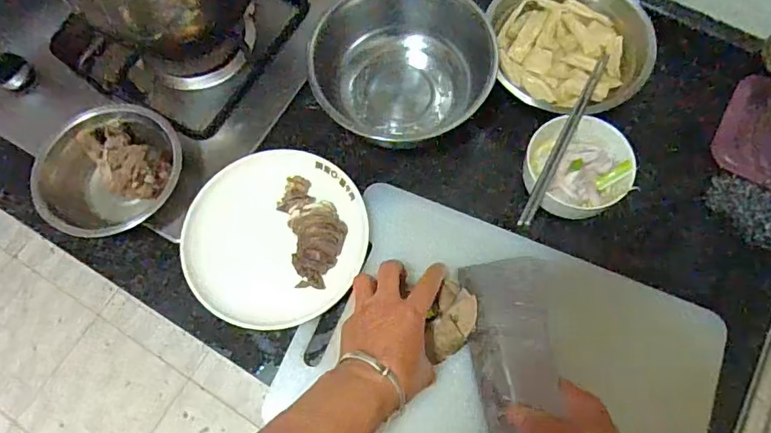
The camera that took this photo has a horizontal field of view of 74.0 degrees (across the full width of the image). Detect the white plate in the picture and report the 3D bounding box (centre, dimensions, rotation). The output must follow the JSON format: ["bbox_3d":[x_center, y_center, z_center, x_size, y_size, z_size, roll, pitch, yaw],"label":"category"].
[{"bbox_3d":[-0.119,0.014,0.558,0.186,0.028,0.200,0,71,1],"label":"white plate"}]

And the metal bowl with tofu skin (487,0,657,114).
[{"bbox_3d":[0.210,-0.196,0.593,0.168,0.077,0.161,0,71,1],"label":"metal bowl with tofu skin"}]

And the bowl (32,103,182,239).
[{"bbox_3d":[-0.306,-0.056,0.577,0.150,0.055,0.140,0,71,1],"label":"bowl"}]

